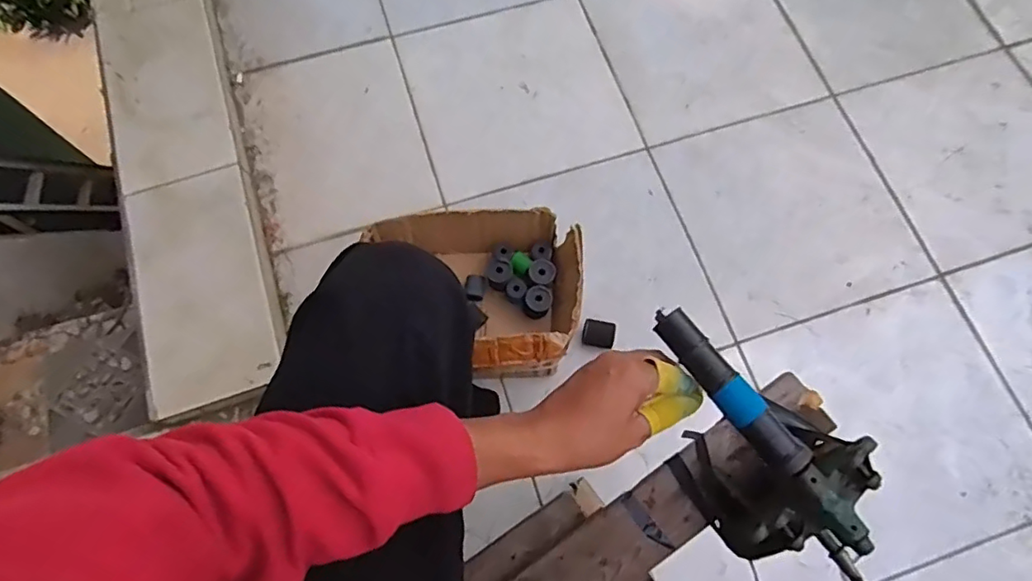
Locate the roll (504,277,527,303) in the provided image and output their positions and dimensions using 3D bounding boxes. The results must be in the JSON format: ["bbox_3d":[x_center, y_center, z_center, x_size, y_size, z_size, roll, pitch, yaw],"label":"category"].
[{"bbox_3d":[0.001,0.001,0.944,0.032,0.039,0.032,0,72,0],"label":"roll"}]

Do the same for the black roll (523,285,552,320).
[{"bbox_3d":[0.036,0.018,0.931,0.044,0.050,0.044,0,72,0],"label":"black roll"}]

